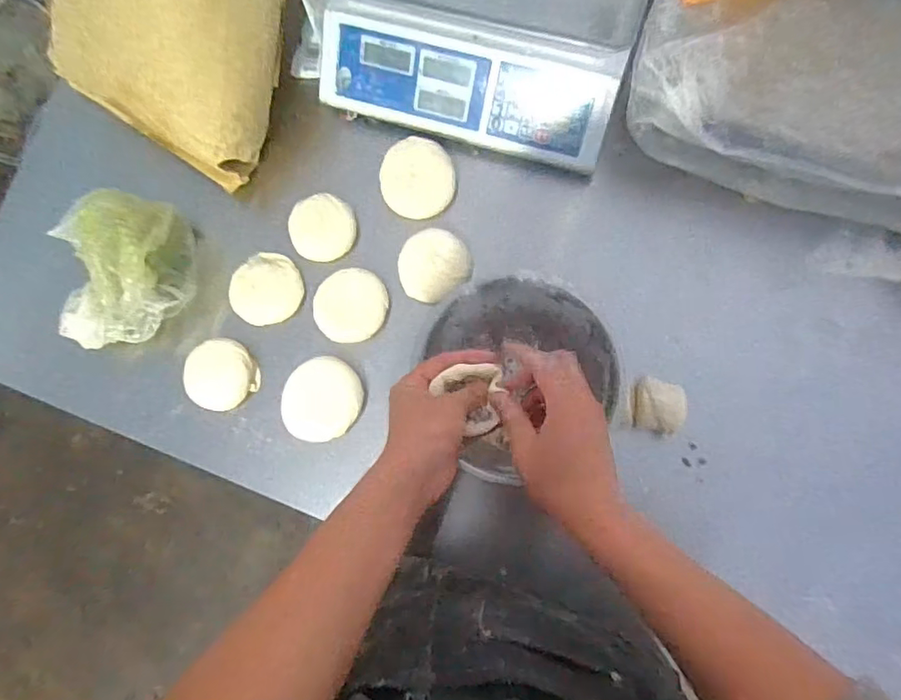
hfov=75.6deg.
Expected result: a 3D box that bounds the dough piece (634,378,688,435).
[{"bbox_3d":[0.217,0.060,0.611,0.055,0.040,0.052,13,85,8],"label":"dough piece"}]

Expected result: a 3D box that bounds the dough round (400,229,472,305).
[{"bbox_3d":[-0.021,-0.099,0.675,0.082,0.022,0.076,-1,83,6],"label":"dough round"}]

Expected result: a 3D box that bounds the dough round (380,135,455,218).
[{"bbox_3d":[-0.038,-0.200,0.681,0.083,0.024,0.086,-7,82,5],"label":"dough round"}]

